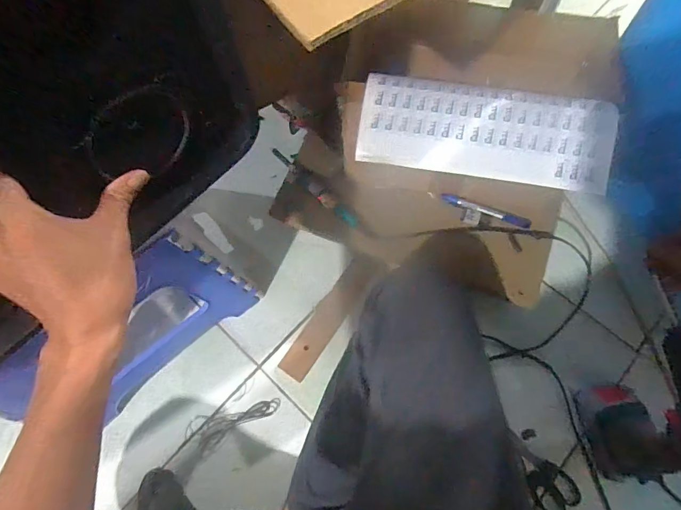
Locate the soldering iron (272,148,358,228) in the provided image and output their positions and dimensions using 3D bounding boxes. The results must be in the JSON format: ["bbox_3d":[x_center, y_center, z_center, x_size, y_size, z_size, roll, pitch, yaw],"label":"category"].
[{"bbox_3d":[-0.044,-0.103,0.615,0.173,0.028,0.022,41,76,16],"label":"soldering iron"}]

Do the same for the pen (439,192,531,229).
[{"bbox_3d":[0.212,-0.067,0.590,0.131,0.012,0.013,20,71,9],"label":"pen"}]

